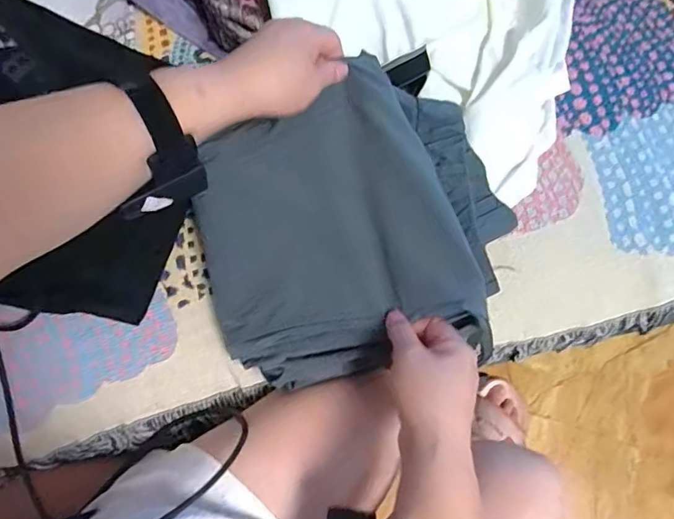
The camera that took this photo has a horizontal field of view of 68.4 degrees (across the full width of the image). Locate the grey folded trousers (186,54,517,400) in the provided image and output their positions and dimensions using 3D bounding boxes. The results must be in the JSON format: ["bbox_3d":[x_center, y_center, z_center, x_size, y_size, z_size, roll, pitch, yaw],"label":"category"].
[{"bbox_3d":[0.014,-0.029,0.428,0.260,0.060,0.239,-12,74,-3],"label":"grey folded trousers"}]

